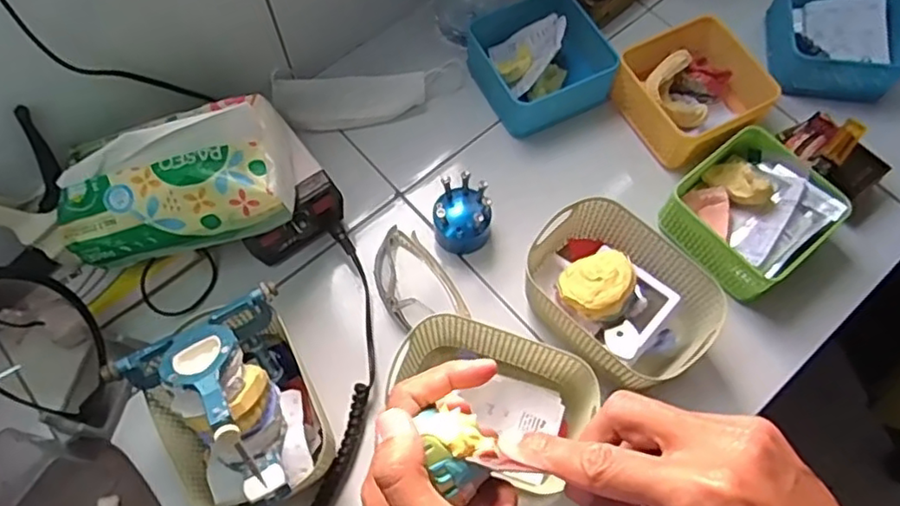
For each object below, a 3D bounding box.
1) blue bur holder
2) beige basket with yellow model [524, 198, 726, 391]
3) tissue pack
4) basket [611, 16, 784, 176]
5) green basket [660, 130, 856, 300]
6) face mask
[{"bbox_3d":[0.012,-0.039,0.650,0.059,0.058,0.064,-11,67,-5],"label":"blue bur holder"},{"bbox_3d":[0.153,0.042,0.594,0.174,0.086,0.125,41,73,16],"label":"beige basket with yellow model"},{"bbox_3d":[-0.243,-0.071,0.562,0.198,0.071,0.120,-13,67,-6],"label":"tissue pack"},{"bbox_3d":[0.268,-0.182,0.704,0.136,0.058,0.144,-31,70,-13],"label":"basket"},{"bbox_3d":[0.305,-0.042,0.646,0.135,0.058,0.133,-38,72,-15],"label":"green basket"},{"bbox_3d":[-0.088,-0.186,0.717,0.214,0.027,0.067,-11,67,-5],"label":"face mask"}]

